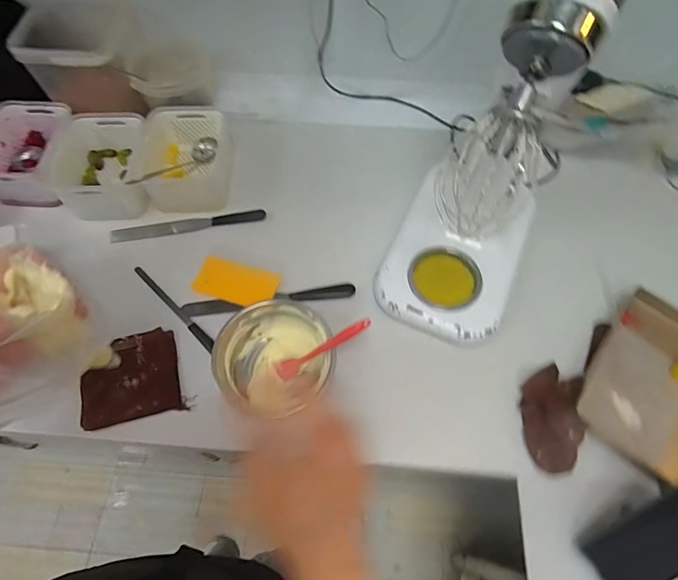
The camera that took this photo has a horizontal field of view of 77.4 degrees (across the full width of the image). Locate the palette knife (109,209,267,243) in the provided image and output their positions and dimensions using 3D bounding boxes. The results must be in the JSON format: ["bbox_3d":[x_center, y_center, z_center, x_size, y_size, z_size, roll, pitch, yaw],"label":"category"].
[{"bbox_3d":[-0.309,-0.131,0.869,0.313,0.016,0.026,-10,63,-3],"label":"palette knife"}]

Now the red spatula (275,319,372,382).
[{"bbox_3d":[-0.027,0.094,0.677,0.178,0.020,0.028,-32,63,18],"label":"red spatula"}]

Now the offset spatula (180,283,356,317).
[{"bbox_3d":[-0.129,0.014,0.774,0.315,0.028,0.031,-6,61,-3],"label":"offset spatula"}]

